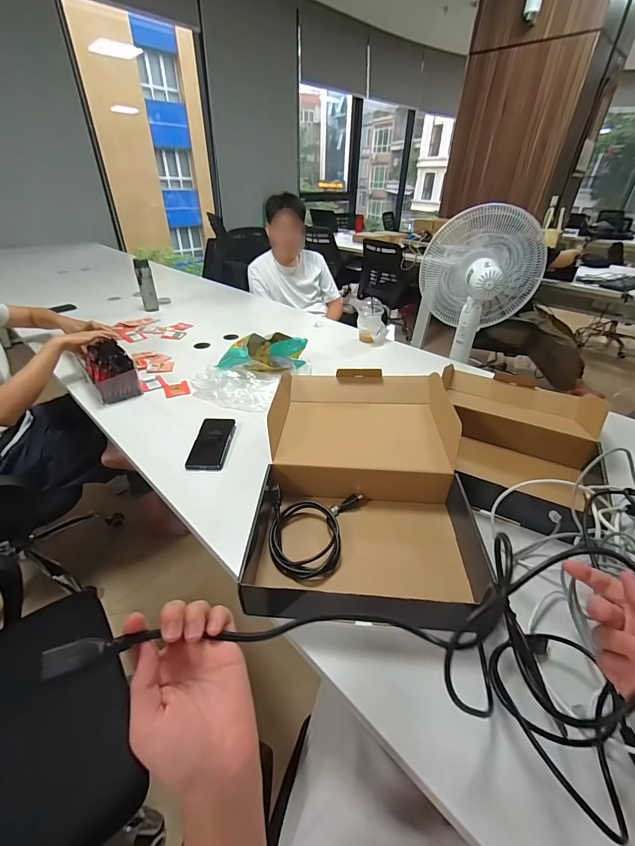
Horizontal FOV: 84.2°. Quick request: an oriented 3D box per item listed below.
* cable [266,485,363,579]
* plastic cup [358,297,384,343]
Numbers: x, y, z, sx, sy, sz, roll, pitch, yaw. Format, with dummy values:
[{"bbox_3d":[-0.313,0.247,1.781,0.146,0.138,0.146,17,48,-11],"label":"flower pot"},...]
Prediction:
[{"bbox_3d":[-0.005,0.176,0.586,0.164,0.042,0.152,1,36,-1],"label":"cable"},{"bbox_3d":[0.194,-0.378,1.310,0.089,0.145,0.100,5,35,6],"label":"plastic cup"}]

